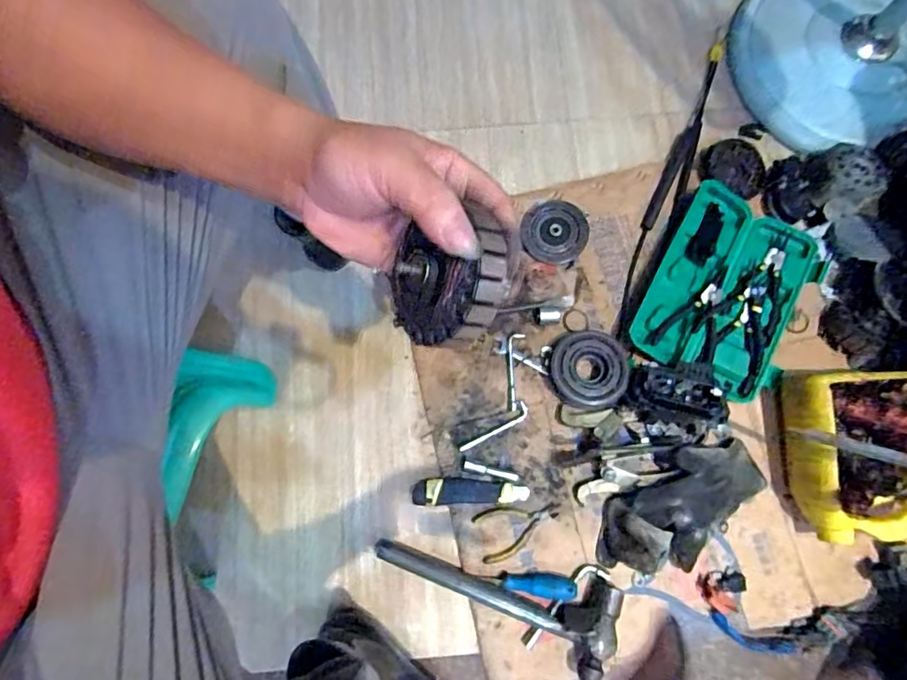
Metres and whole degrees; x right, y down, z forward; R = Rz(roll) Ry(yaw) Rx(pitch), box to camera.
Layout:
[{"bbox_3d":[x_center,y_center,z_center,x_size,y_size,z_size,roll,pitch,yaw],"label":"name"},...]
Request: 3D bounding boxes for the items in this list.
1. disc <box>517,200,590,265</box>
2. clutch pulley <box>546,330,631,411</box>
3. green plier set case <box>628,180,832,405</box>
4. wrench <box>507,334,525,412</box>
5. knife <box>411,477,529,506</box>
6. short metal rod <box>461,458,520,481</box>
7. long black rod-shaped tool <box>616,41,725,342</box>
[{"bbox_3d":[0.159,-0.170,0.812,0.097,0.019,0.102,0,77,1],"label":"disc"},{"bbox_3d":[0.194,0.043,0.753,0.108,0.034,0.107,0,77,1],"label":"clutch pulley"},{"bbox_3d":[0.414,-0.072,0.777,0.214,0.034,0.293,29,79,7],"label":"green plier set case"},{"bbox_3d":[0.092,0.048,0.778,0.024,0.004,0.116,2,77,1],"label":"wrench"},{"bbox_3d":[0.024,0.214,0.737,0.161,0.023,0.037,-1,77,1],"label":"knife"},{"bbox_3d":[0.053,0.187,0.745,0.083,0.012,0.016,13,78,4],"label":"short metal rod"},{"bbox_3d":[0.364,-0.263,0.866,0.043,0.034,0.575,24,79,6],"label":"long black rod-shaped tool"}]

